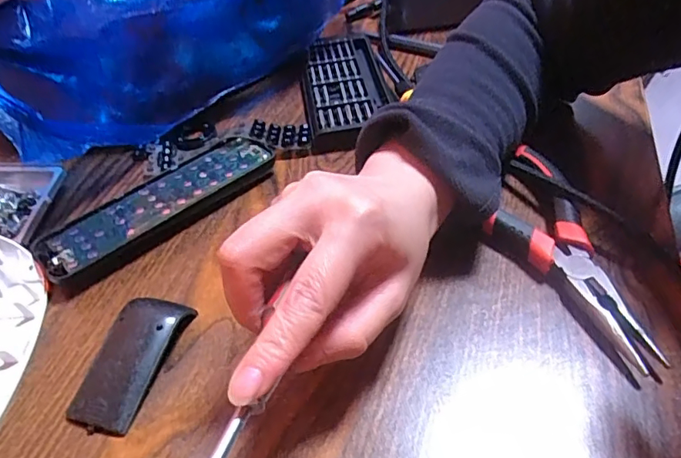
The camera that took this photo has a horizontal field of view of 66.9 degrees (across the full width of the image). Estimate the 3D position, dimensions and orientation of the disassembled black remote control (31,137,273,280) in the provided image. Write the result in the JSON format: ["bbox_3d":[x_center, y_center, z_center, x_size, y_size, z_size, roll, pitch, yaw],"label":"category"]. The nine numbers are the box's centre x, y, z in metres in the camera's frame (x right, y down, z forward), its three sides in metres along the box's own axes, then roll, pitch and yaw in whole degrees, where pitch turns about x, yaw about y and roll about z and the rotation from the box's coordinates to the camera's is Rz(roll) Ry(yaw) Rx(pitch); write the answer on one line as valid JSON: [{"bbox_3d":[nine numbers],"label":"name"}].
[{"bbox_3d":[-0.115,-0.016,0.333,0.151,0.020,0.045,-35,50,-28],"label":"disassembled black remote control"}]

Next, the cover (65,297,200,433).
[{"bbox_3d":[-0.101,0.063,0.252,0.033,0.017,0.068,6,44,13],"label":"cover"}]

